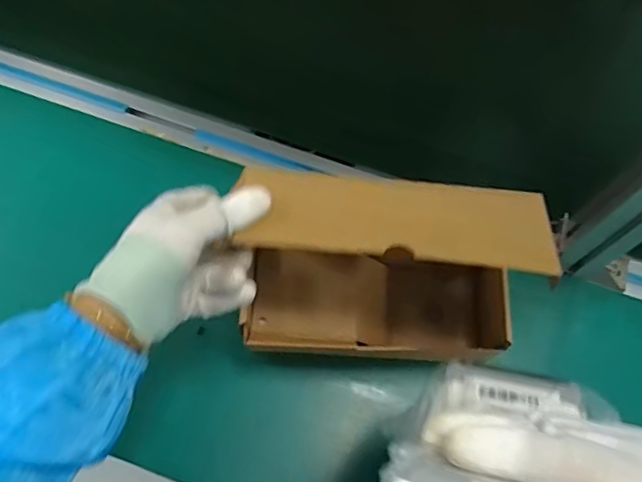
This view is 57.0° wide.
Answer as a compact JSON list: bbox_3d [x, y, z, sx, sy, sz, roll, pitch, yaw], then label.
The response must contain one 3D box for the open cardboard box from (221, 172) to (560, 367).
[{"bbox_3d":[0.050,0.034,0.472,0.210,0.188,0.094,1,68,-3],"label":"open cardboard box"}]

